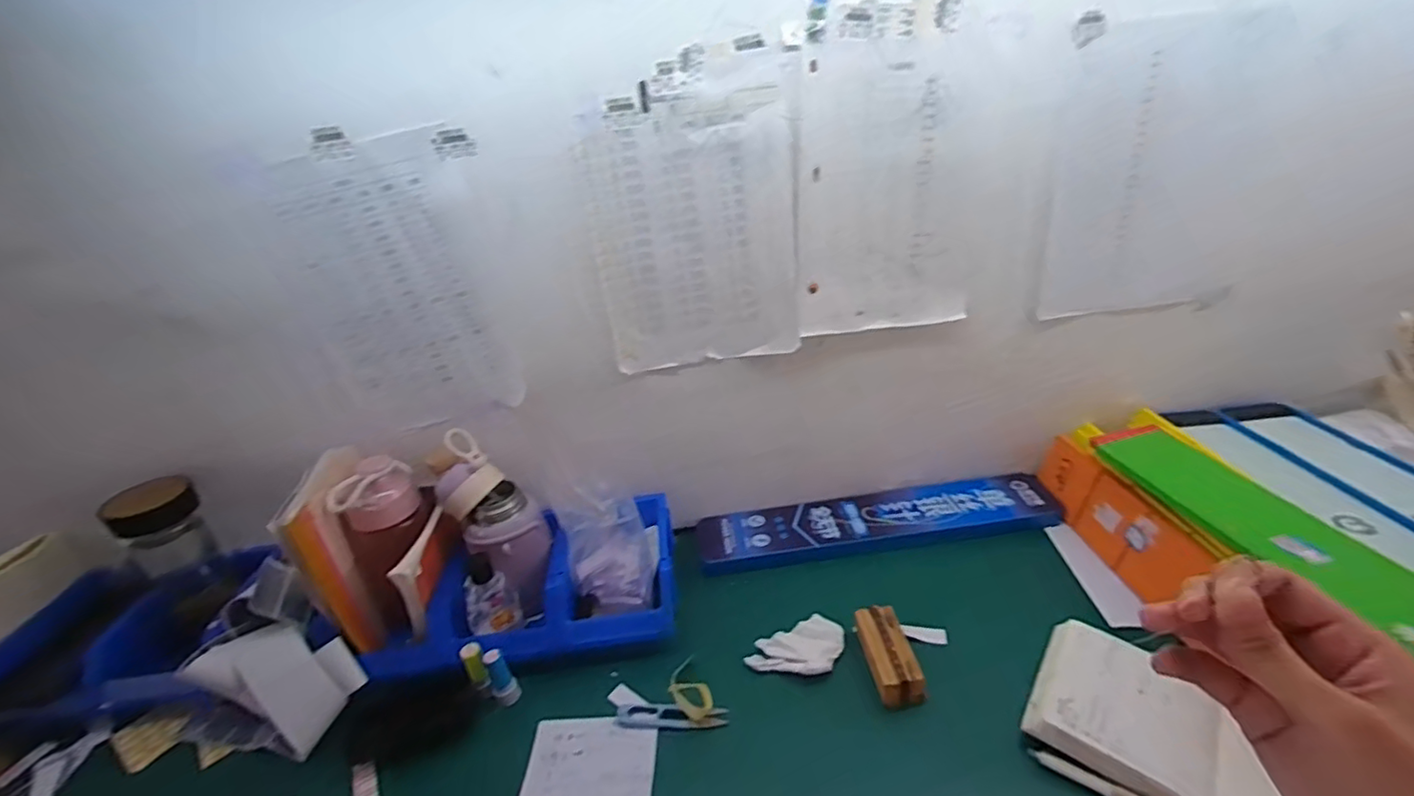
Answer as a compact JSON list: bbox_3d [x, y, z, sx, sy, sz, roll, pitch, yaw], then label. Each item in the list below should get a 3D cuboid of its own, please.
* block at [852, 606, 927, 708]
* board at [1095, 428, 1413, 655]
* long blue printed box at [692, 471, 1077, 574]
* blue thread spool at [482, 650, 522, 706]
[{"bbox_3d":[0.174,0.245,0.576,0.041,0.027,0.091,-9,28,-3],"label":"block"},{"bbox_3d":[0.507,0.123,0.524,0.090,0.014,0.352,-12,25,-1],"label":"board"},{"bbox_3d":[0.216,0.153,0.751,0.447,0.018,0.104,-8,28,-1],"label":"long blue printed box"},{"bbox_3d":[-0.204,0.273,0.589,0.023,0.065,0.022,-6,28,3],"label":"blue thread spool"}]

